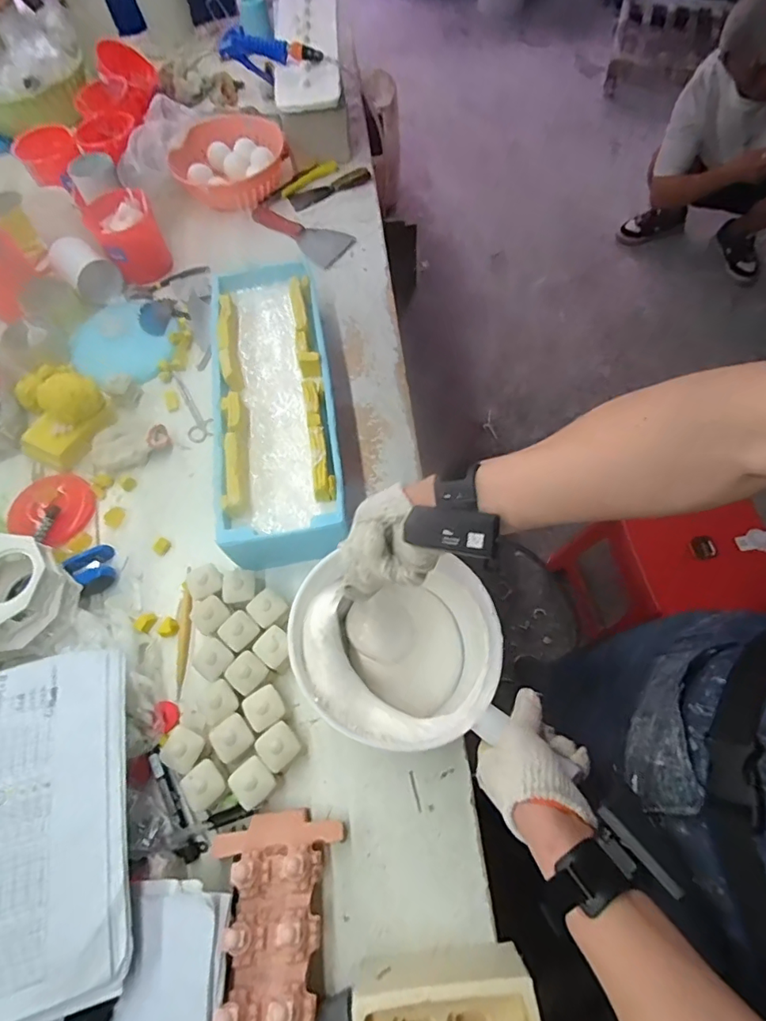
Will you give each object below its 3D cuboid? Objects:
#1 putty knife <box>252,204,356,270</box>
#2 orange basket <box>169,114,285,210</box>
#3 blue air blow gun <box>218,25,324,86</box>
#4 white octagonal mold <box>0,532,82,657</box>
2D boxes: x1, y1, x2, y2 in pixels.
[{"bbox_3d":[-0.167,-0.558,0.987,0.224,0.021,0.092,34,70,18],"label":"putty knife"},{"bbox_3d":[-0.309,-0.714,1.027,0.230,0.061,0.216,-17,64,-5],"label":"orange basket"},{"bbox_3d":[-0.222,-0.920,1.015,0.222,0.072,0.042,13,66,10],"label":"blue air blow gun"},{"bbox_3d":[-0.441,0.096,0.602,0.116,0.072,0.133,-40,68,-15],"label":"white octagonal mold"}]

